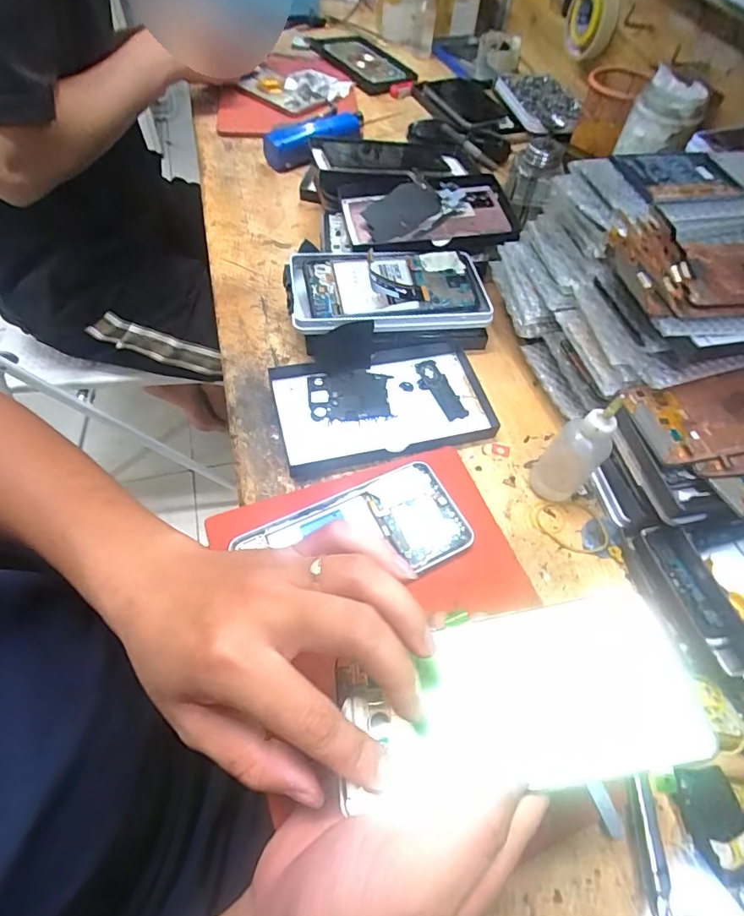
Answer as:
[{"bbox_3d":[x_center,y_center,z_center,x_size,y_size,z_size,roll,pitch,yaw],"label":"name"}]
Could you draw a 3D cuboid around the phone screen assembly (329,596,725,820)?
[{"bbox_3d":[0.064,0.112,0.222,0.154,0.011,0.074,-17,46,6],"label":"phone screen assembly"}]

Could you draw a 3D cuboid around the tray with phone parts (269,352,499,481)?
[{"bbox_3d":[0.010,-0.047,0.412,0.179,0.011,0.106,-12,61,-11],"label":"tray with phone parts"}]

